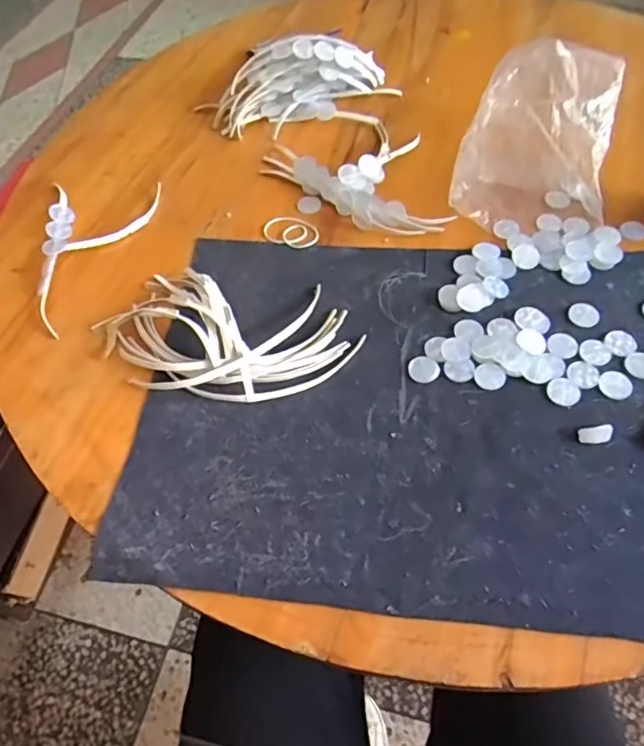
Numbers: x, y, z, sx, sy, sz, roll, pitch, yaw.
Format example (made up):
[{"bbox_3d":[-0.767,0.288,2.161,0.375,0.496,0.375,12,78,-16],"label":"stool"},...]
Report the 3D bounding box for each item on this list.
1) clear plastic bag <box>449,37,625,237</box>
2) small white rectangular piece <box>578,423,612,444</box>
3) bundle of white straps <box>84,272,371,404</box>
[{"bbox_3d":[0.223,-0.247,0.584,0.145,0.080,0.206,13,58,12],"label":"clear plastic bag"},{"bbox_3d":[0.212,0.047,0.435,0.023,0.010,0.013,-4,56,1],"label":"small white rectangular piece"},{"bbox_3d":[-0.085,-0.042,0.497,0.234,0.041,0.128,5,56,7],"label":"bundle of white straps"}]

